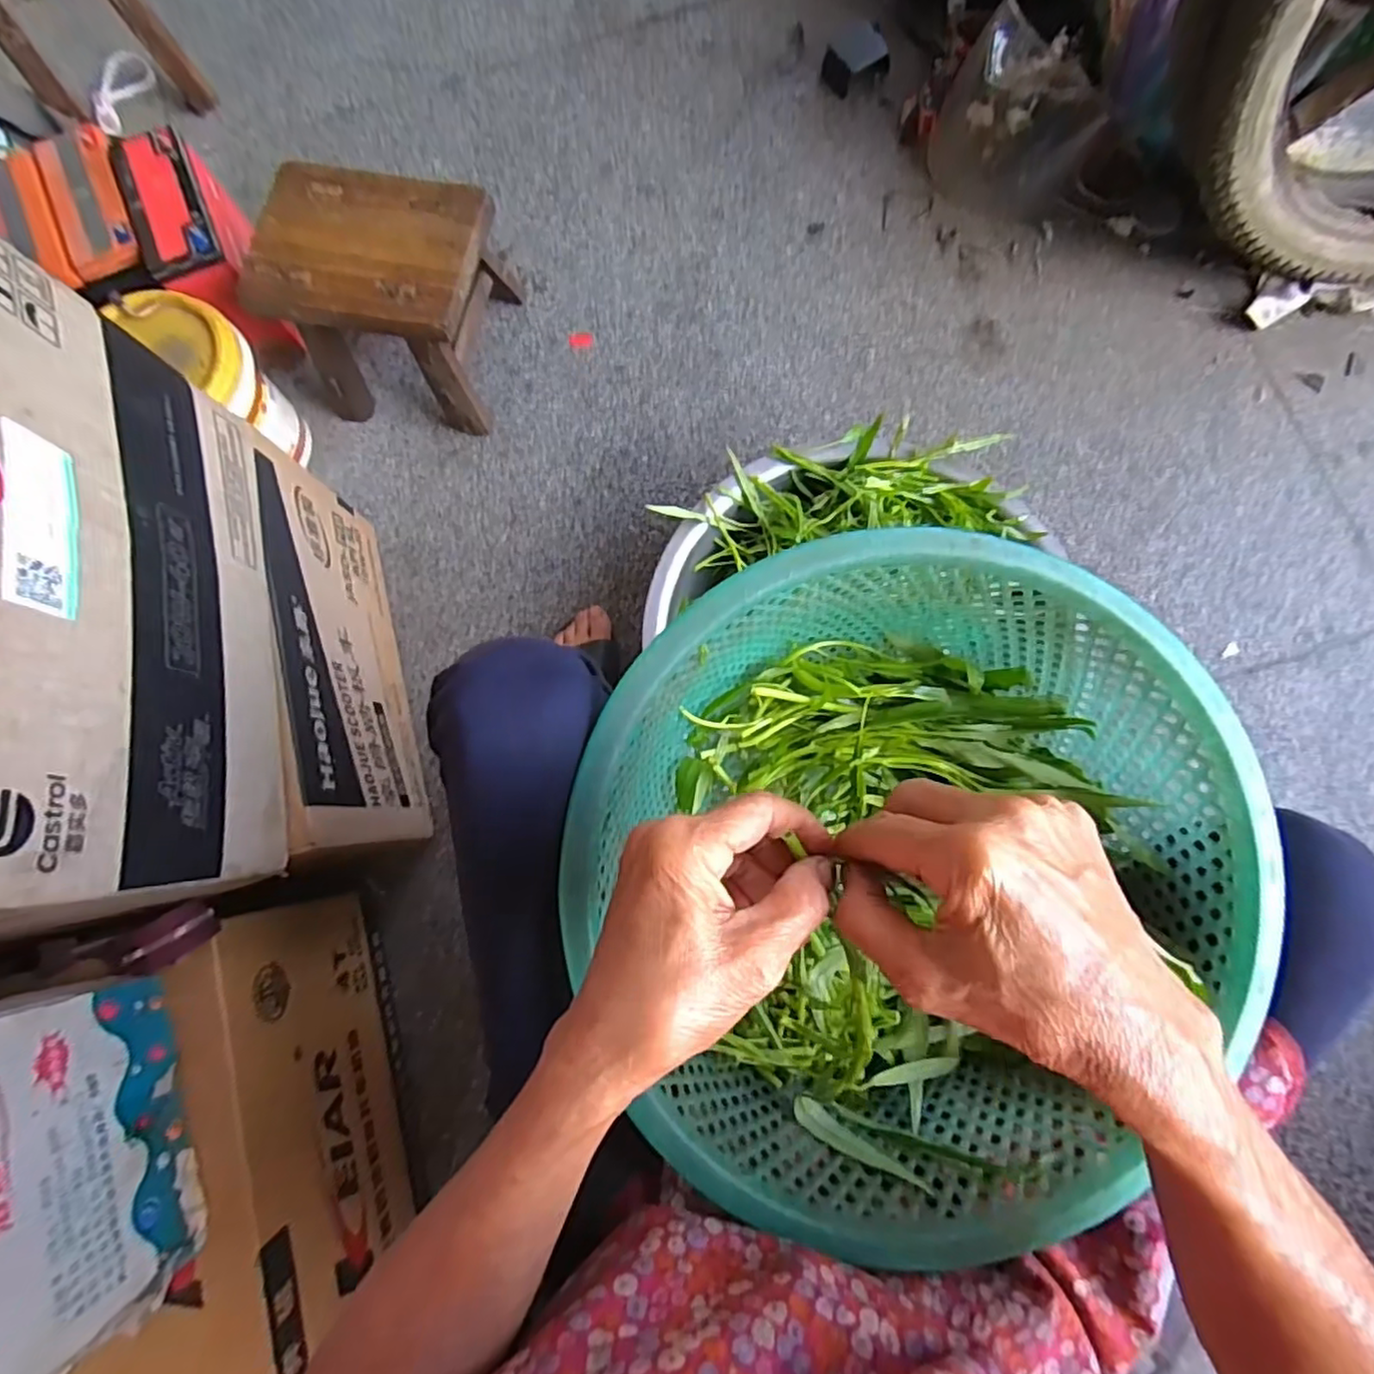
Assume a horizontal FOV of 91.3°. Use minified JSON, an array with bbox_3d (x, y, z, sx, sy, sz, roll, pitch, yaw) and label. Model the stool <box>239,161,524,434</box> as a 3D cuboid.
[{"bbox_3d":[-0.335,-0.443,0.788,0.236,0.191,0.214,9,81,5],"label":"stool"}]

